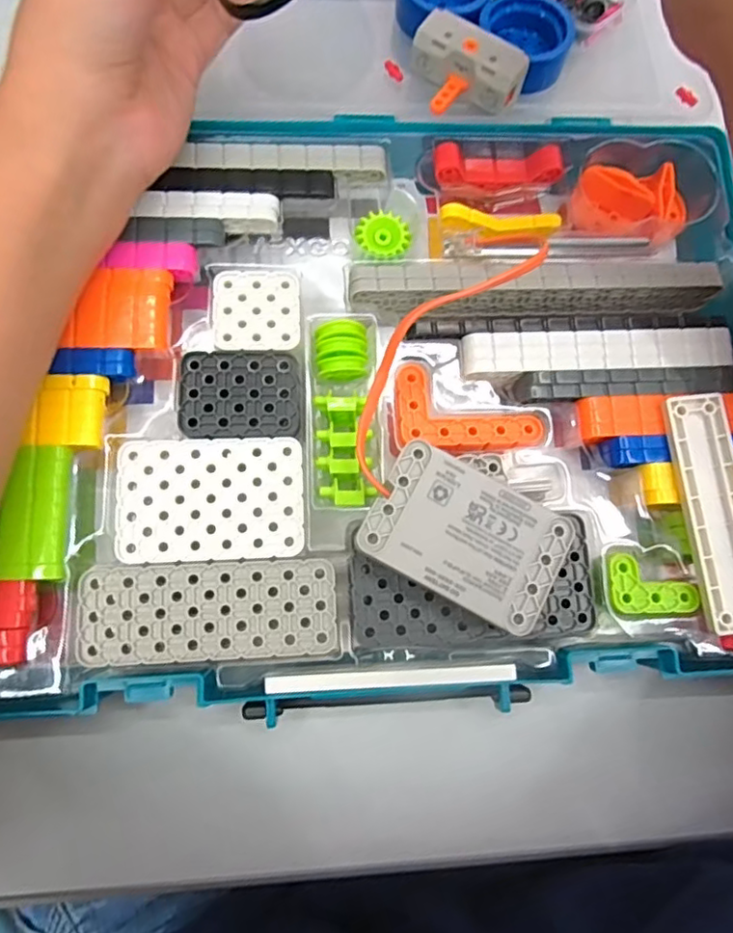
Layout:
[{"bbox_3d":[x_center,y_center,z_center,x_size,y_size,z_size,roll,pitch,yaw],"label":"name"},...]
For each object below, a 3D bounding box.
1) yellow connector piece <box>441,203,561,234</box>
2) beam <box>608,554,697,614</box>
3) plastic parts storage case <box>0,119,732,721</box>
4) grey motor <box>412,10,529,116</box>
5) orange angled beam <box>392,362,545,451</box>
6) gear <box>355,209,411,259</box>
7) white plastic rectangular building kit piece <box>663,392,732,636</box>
[{"bbox_3d":[0.064,-0.118,0.289,0.057,0.012,0.009,4,78,-3],"label":"yellow connector piece"},{"bbox_3d":[0.122,0.050,0.255,0.036,0.004,0.024,2,78,-3],"label":"beam"},{"bbox_3d":[0.009,-0.031,0.280,0.341,0.063,0.269,-3,78,-4],"label":"plastic parts storage case"},{"bbox_3d":[0.051,-0.199,0.296,0.053,0.021,0.023,31,78,3],"label":"grey motor"},{"bbox_3d":[0.045,-0.025,0.268,0.067,0.006,0.036,5,78,-3],"label":"orange angled beam"},{"bbox_3d":[0.008,-0.111,0.287,0.024,0.004,0.021,-14,90,-6],"label":"gear"},{"bbox_3d":[0.150,0.018,0.256,0.028,0.005,0.100,-3,78,-4],"label":"white plastic rectangular building kit piece"}]

